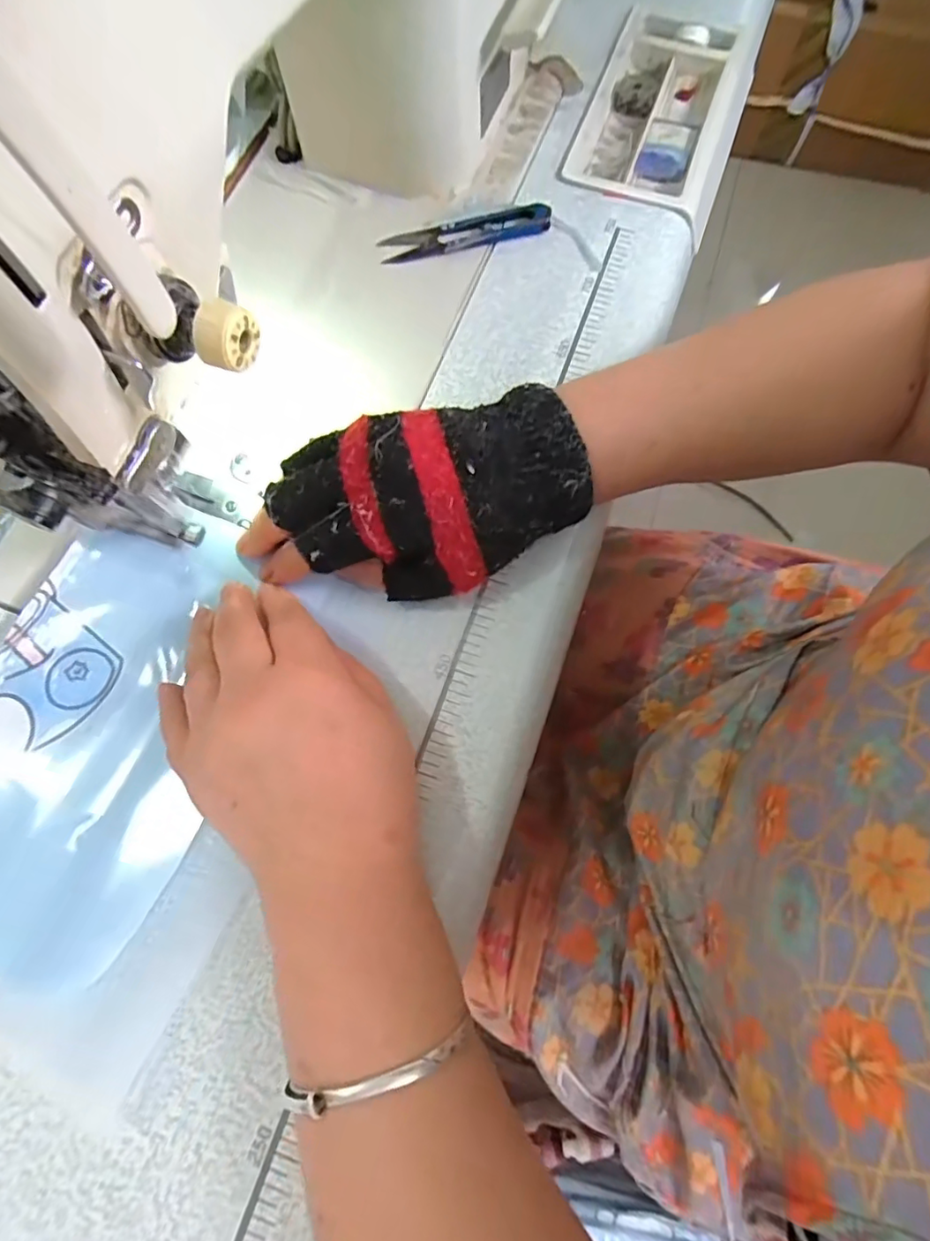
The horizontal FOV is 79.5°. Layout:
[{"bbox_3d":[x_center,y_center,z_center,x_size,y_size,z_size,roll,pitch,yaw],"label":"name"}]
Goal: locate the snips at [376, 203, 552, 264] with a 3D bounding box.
[{"bbox_3d":[0.000,-0.242,0.347,0.104,0.009,0.024,-11,73,-3],"label":"snips"}]

